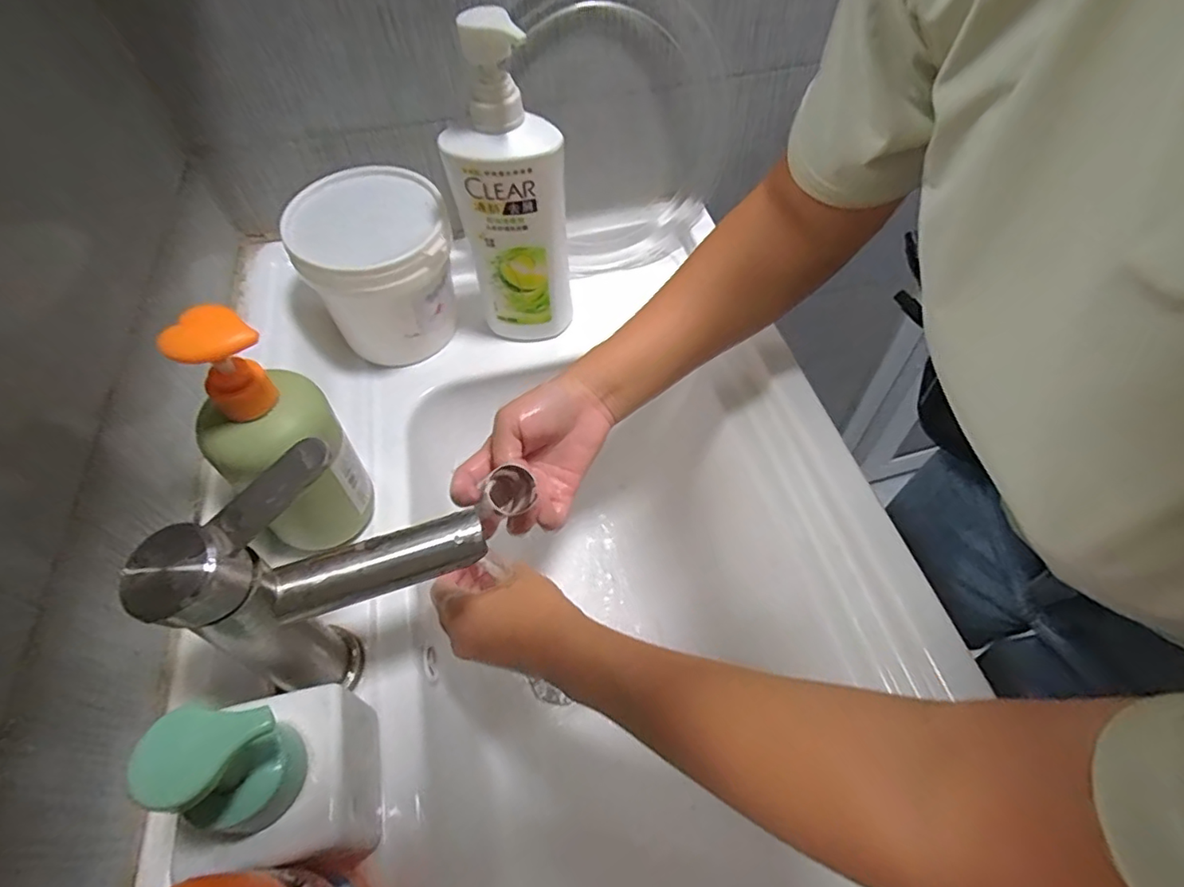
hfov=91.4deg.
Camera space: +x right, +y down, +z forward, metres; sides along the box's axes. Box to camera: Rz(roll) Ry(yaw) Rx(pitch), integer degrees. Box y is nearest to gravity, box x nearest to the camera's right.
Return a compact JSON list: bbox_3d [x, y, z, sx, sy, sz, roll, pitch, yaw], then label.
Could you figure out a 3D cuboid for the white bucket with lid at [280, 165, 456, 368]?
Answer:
[{"bbox_3d":[-0.177,-0.148,0.502,0.115,0.122,0.118,-1,55,2],"label":"white bucket with lid"}]

